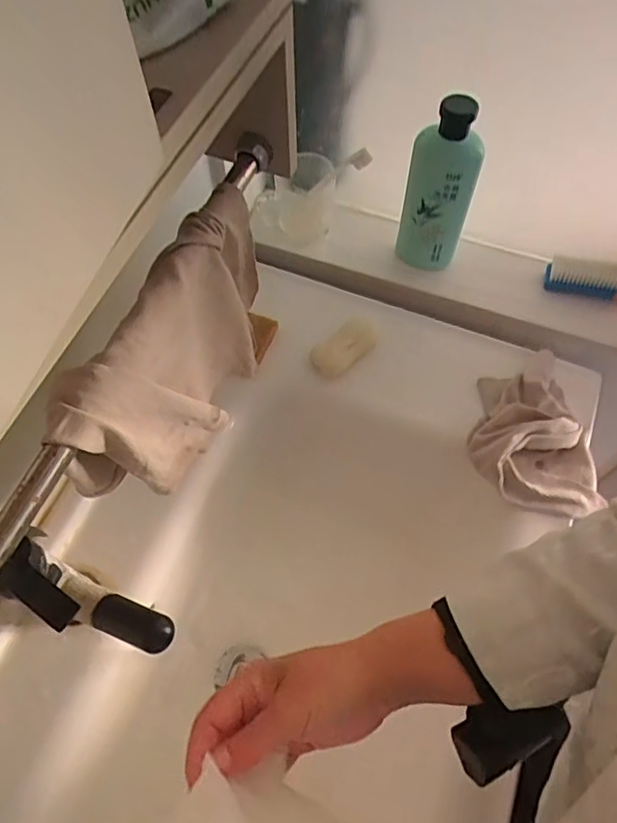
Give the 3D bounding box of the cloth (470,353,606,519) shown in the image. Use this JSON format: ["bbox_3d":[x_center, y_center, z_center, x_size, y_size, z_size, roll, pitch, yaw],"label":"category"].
[{"bbox_3d":[0.234,0.014,0.606,0.132,0.050,0.180,-5,62,-3],"label":"cloth"}]

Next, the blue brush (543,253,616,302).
[{"bbox_3d":[0.364,-0.156,0.678,0.151,0.050,0.029,13,63,7],"label":"blue brush"}]

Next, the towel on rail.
[{"bbox_3d":[-0.098,-0.039,0.467,0.066,0.170,0.241,21,64,11],"label":"towel on rail"}]

